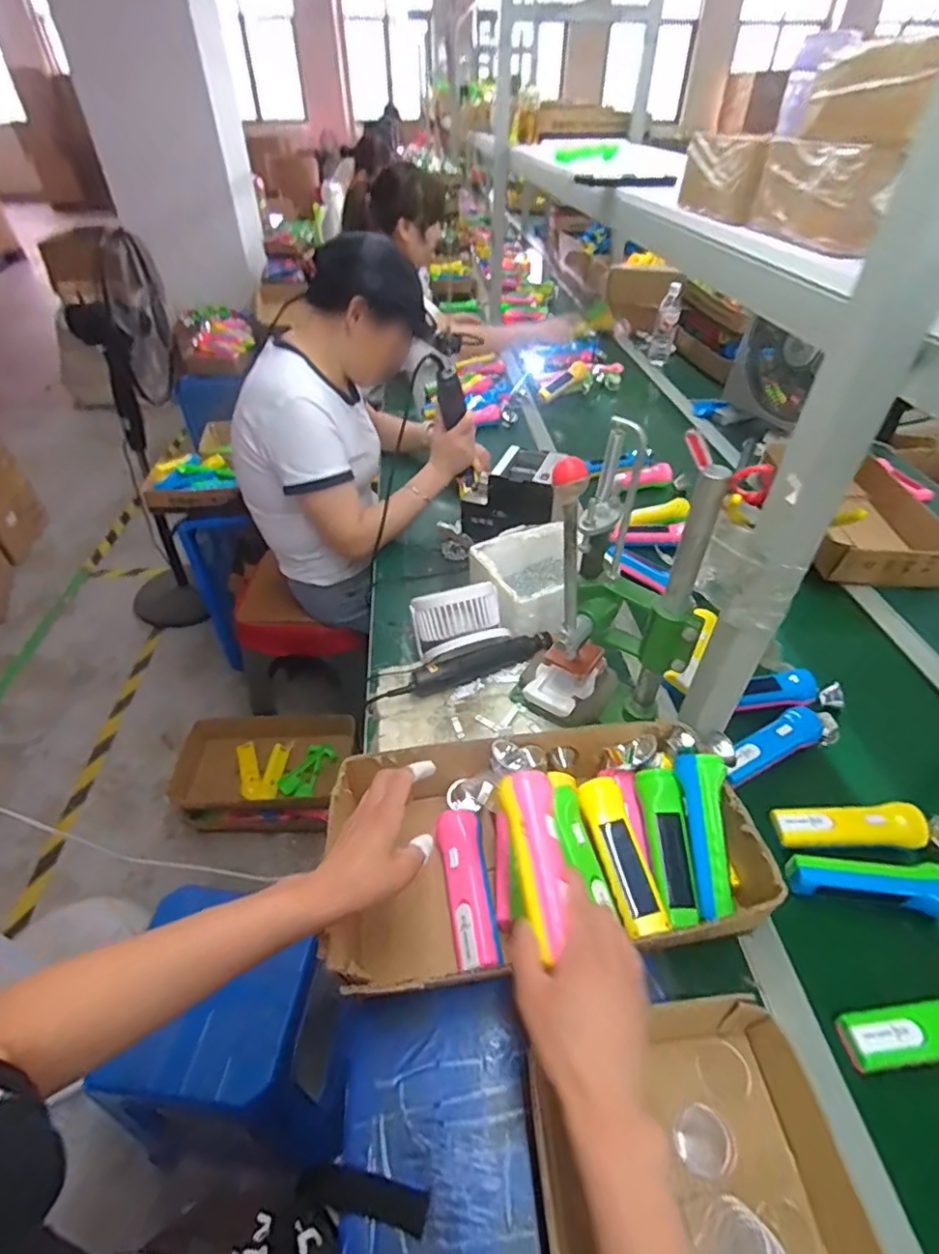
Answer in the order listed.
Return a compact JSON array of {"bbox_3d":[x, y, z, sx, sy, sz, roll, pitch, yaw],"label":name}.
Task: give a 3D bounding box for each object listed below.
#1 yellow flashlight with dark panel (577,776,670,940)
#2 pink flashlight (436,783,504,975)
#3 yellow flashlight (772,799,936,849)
[{"bbox_3d":[0.156,0.230,0.574,0.045,0.038,0.155,-9,45,-9],"label":"yellow flashlight with dark panel"},{"bbox_3d":[-0.002,0.257,0.612,0.061,0.039,0.207,0,44,0],"label":"pink flashlight"},{"bbox_3d":[0.431,0.223,0.635,0.157,0.031,0.045,0,44,0],"label":"yellow flashlight"}]

